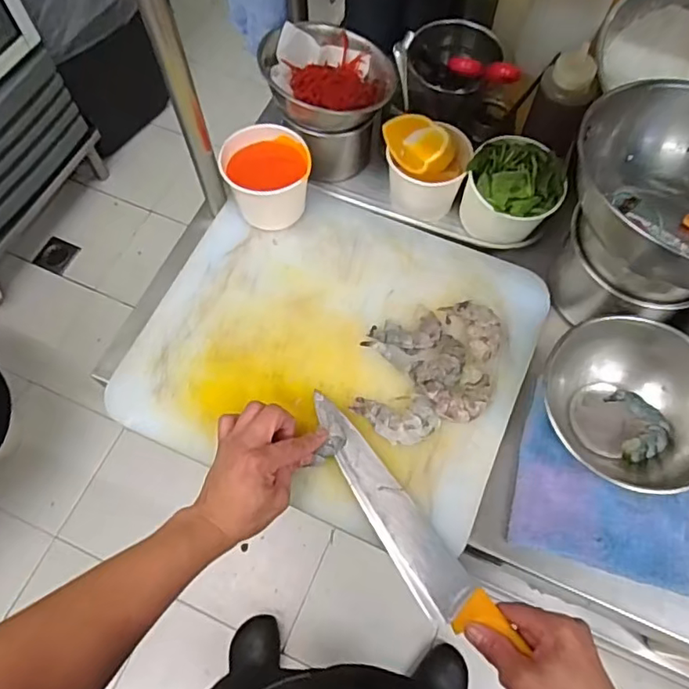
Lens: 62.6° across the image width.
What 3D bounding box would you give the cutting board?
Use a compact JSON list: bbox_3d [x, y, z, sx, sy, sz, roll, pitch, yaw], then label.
[{"bbox_3d":[-0.008,-0.007,0.594,0.385,0.028,0.334,22,68,10],"label":"cutting board"}]

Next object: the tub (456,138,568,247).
[{"bbox_3d":[0.187,-0.167,0.645,0.101,0.099,0.092,0,66,0],"label":"tub"}]

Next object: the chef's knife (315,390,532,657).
[{"bbox_3d":[0.074,0.187,0.502,0.048,0.028,0.350,-31,64,-13],"label":"chef's knife"}]

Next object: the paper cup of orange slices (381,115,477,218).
[{"bbox_3d":[0.095,-0.201,0.651,0.095,0.098,0.071,-1,66,-1],"label":"paper cup of orange slices"}]

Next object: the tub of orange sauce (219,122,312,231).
[{"bbox_3d":[-0.087,-0.189,0.641,0.087,0.076,0.081,0,66,0],"label":"tub of orange sauce"}]

